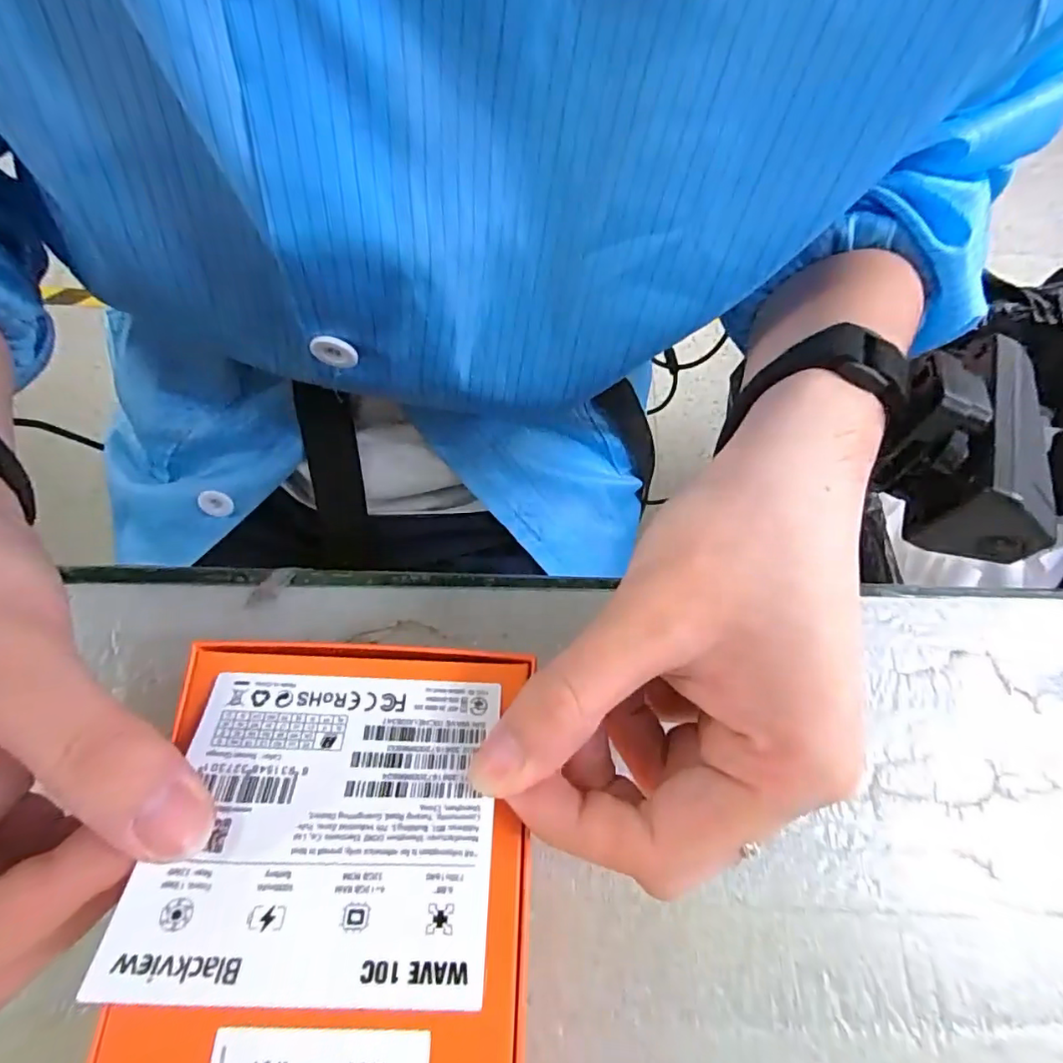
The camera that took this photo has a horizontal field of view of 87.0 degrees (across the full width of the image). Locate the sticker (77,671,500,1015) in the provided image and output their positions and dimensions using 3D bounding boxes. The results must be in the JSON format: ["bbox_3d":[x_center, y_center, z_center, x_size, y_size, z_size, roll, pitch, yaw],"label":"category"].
[{"bbox_3d":[-0.048,0.068,0.134,0.076,0.004,0.070,1,47,-1],"label":"sticker"}]

